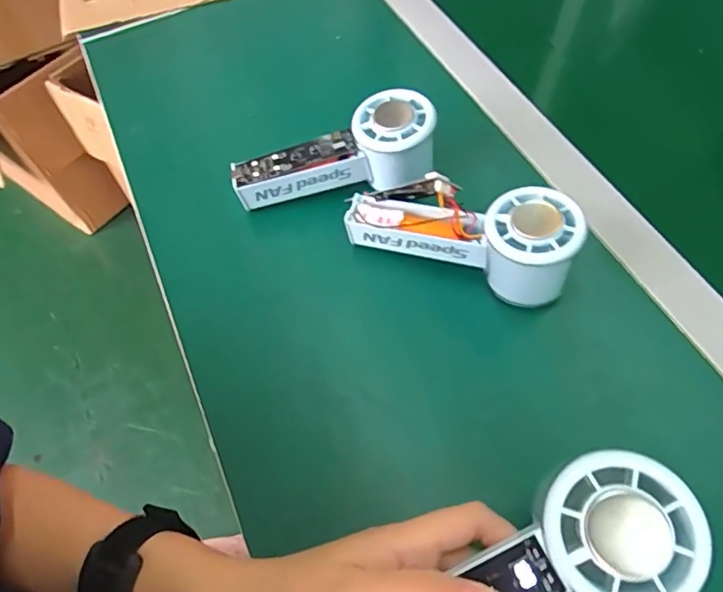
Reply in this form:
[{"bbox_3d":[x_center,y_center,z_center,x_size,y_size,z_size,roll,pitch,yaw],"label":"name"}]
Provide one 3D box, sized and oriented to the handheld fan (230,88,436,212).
[{"bbox_3d":[-0.018,-0.098,0.394,0.150,0.046,0.054,-17,60,9],"label":"handheld fan"}]

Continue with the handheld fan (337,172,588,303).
[{"bbox_3d":[0.064,-0.046,0.350,0.148,0.061,0.049,16,63,13],"label":"handheld fan"}]

